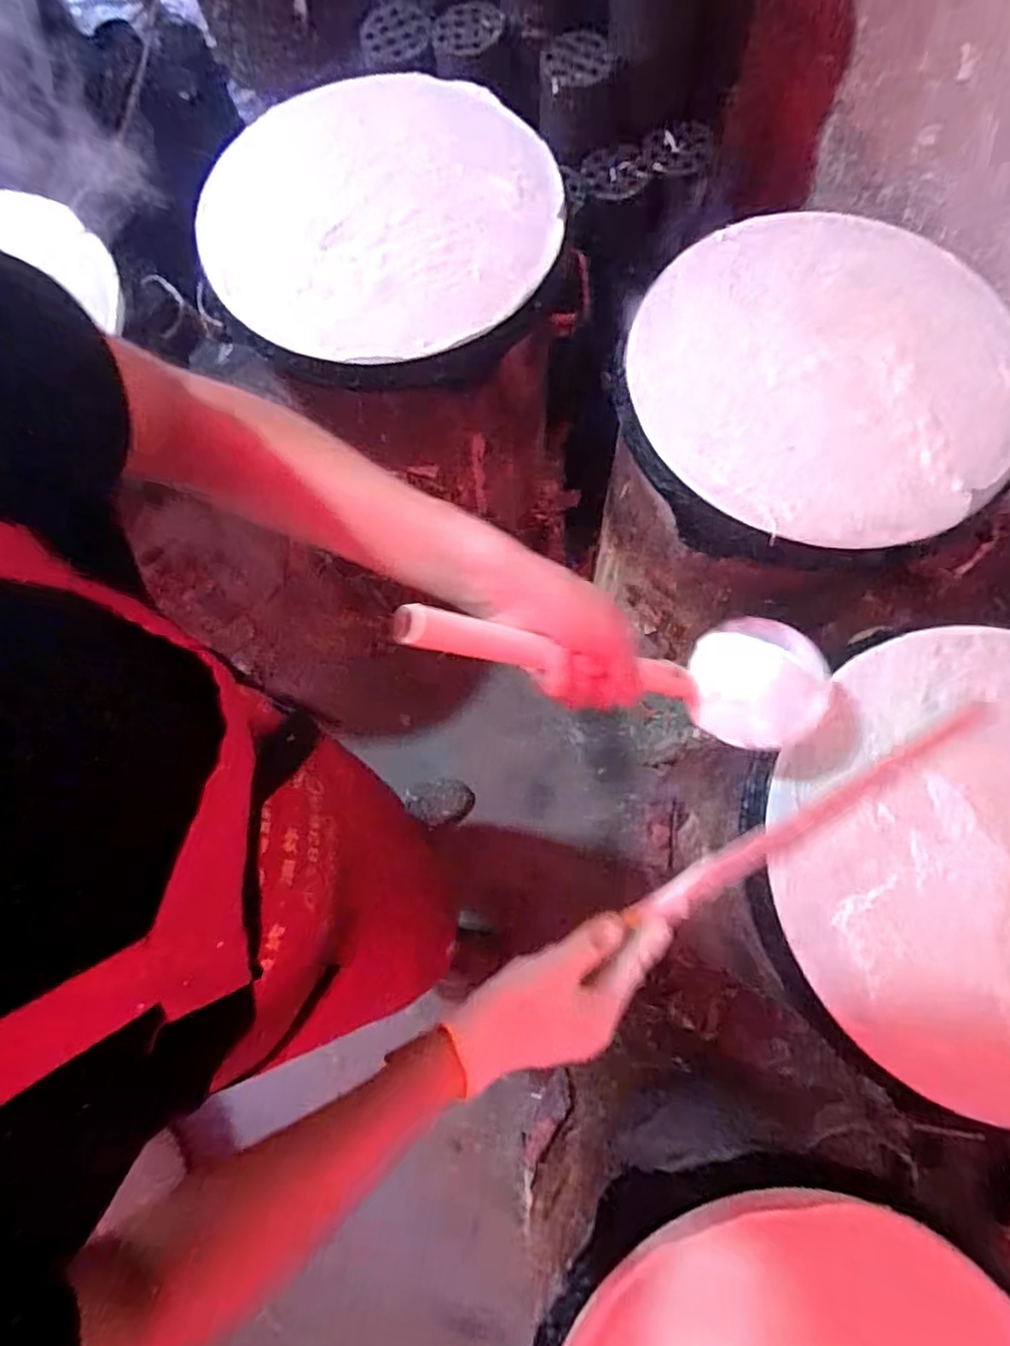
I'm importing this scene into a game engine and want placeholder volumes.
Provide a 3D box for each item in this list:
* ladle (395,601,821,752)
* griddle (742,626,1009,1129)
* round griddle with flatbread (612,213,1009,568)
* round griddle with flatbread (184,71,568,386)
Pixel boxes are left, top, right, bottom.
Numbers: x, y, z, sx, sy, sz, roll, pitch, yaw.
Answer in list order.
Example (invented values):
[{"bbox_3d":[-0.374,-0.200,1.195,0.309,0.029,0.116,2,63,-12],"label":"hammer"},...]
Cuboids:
[{"bbox_3d":[0.081,-0.010,0.411,0.314,0.057,0.089,9,73,-34],"label":"ladle"},{"bbox_3d":[0.387,0.138,0.512,0.379,0.035,0.342,-35,78,-7],"label":"griddle"},{"bbox_3d":[0.311,-0.285,0.632,0.385,0.041,0.356,0,76,1],"label":"round griddle with flatbread"},{"bbox_3d":[-0.129,-0.479,0.695,0.358,0.050,0.366,0,76,1],"label":"round griddle with flatbread"}]

